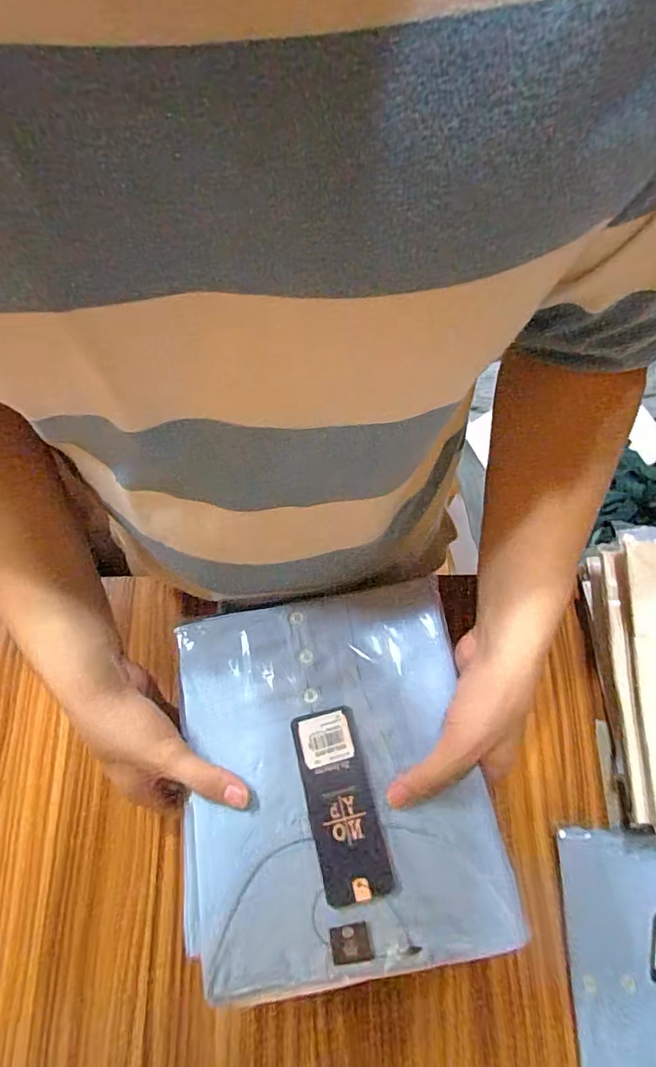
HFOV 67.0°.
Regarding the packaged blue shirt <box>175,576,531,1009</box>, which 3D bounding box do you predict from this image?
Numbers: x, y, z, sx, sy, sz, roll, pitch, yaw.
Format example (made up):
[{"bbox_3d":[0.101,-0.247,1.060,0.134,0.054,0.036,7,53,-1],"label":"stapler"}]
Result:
[{"bbox_3d":[0.001,0.168,0.355,0.208,0.019,0.246,-10,68,-2],"label":"packaged blue shirt"}]

